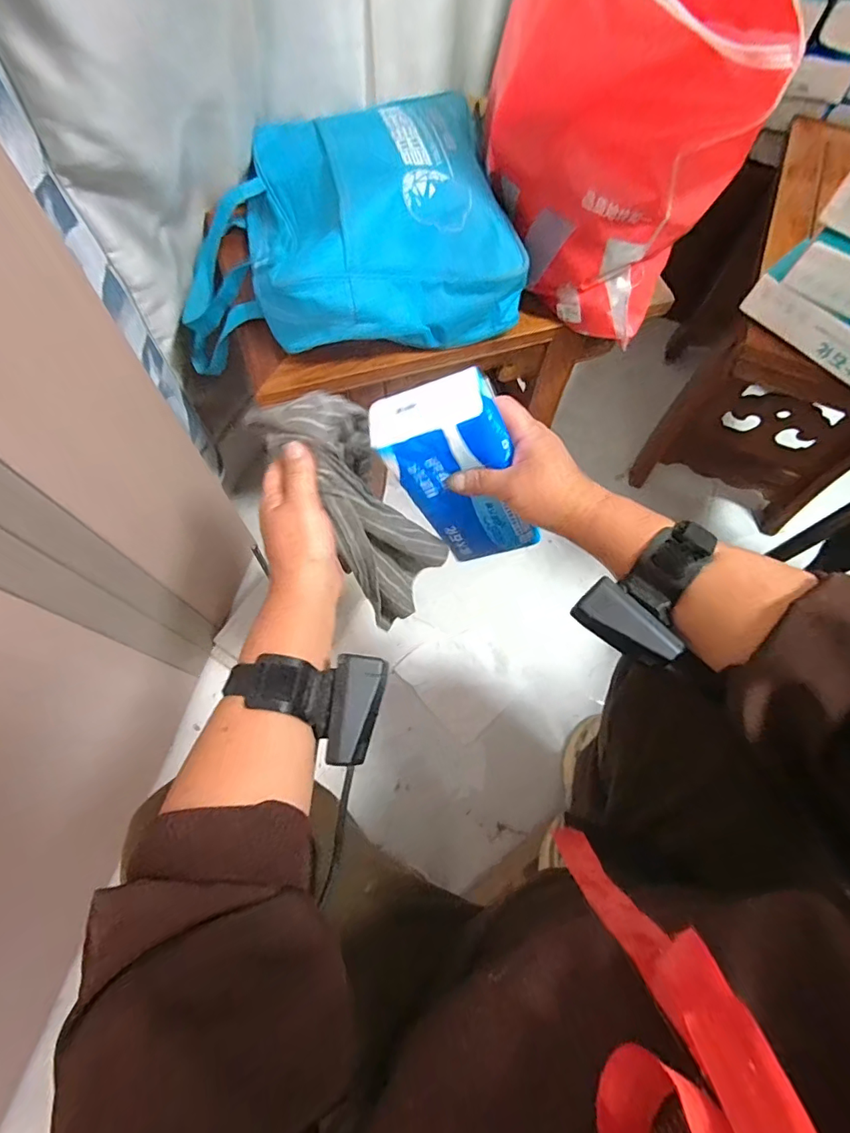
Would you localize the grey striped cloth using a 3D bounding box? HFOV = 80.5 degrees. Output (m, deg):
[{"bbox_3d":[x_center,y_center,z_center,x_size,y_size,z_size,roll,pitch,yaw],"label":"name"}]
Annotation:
[{"bbox_3d":[-0.053,-0.050,0.429,0.084,0.076,0.204,-32,109,-14],"label":"grey striped cloth"}]

